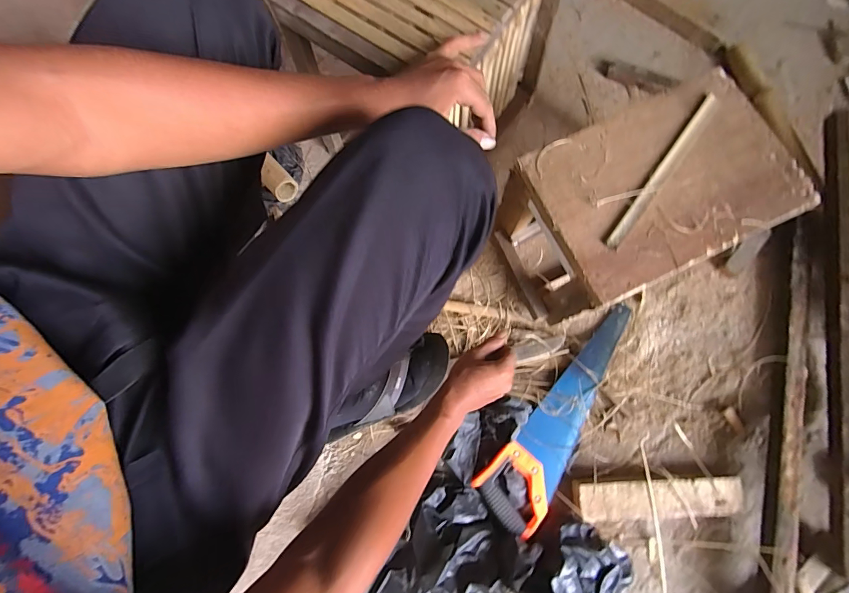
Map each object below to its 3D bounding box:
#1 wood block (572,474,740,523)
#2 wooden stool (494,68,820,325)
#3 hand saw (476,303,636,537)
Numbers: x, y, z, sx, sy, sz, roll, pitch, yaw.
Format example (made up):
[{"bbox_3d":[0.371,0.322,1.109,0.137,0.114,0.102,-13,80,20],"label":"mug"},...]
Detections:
[{"bbox_3d":[0.382,0.329,0.628,0.266,0.040,0.060,-4,78,1],"label":"wood block"},{"bbox_3d":[0.311,-0.131,0.603,0.342,0.217,0.227,-24,77,-5],"label":"wooden stool"},{"bbox_3d":[0.254,0.206,0.657,0.124,0.033,0.413,42,82,9],"label":"hand saw"}]

